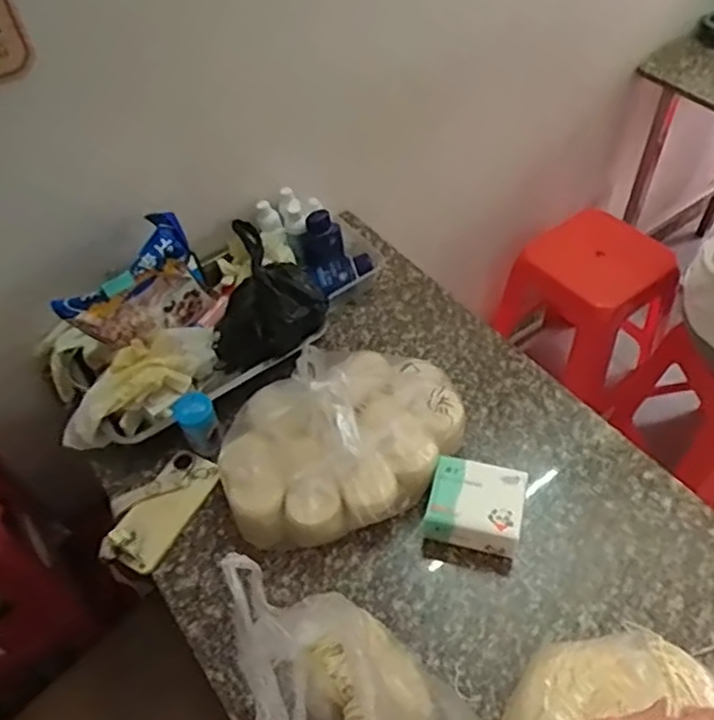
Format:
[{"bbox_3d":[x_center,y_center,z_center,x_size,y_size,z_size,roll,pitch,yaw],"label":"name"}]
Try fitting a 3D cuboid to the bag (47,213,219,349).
[{"bbox_3d":[-0.316,-0.098,0.949,0.199,0.138,0.079,-36,57,-22],"label":"bag"}]

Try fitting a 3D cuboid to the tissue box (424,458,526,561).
[{"bbox_3d":[0.144,0.177,0.799,0.111,0.064,0.088,9,52,12],"label":"tissue box"}]

